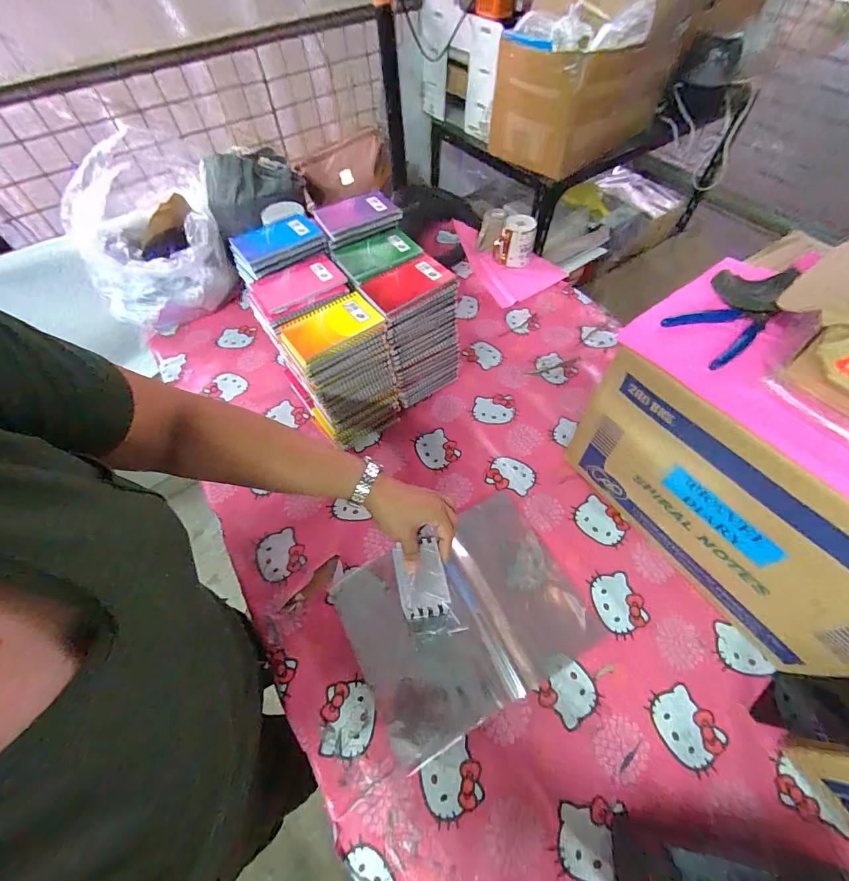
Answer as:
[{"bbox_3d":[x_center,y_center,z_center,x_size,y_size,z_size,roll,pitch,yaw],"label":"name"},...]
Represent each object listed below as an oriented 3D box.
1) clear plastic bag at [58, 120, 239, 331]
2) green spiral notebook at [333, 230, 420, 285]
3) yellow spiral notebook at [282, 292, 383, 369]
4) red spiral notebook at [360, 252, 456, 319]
[{"bbox_3d":[-0.601,-0.447,0.864,0.308,0.269,0.243,-25,61,-13],"label":"clear plastic bag"},{"bbox_3d":[-0.077,-0.317,0.665,0.130,0.019,0.105,-28,62,-14],"label":"green spiral notebook"},{"bbox_3d":[-0.138,-0.170,0.571,0.134,0.008,0.091,-33,63,-17],"label":"yellow spiral notebook"},{"bbox_3d":[-0.025,-0.249,0.612,0.135,0.015,0.089,-33,62,-17],"label":"red spiral notebook"}]

